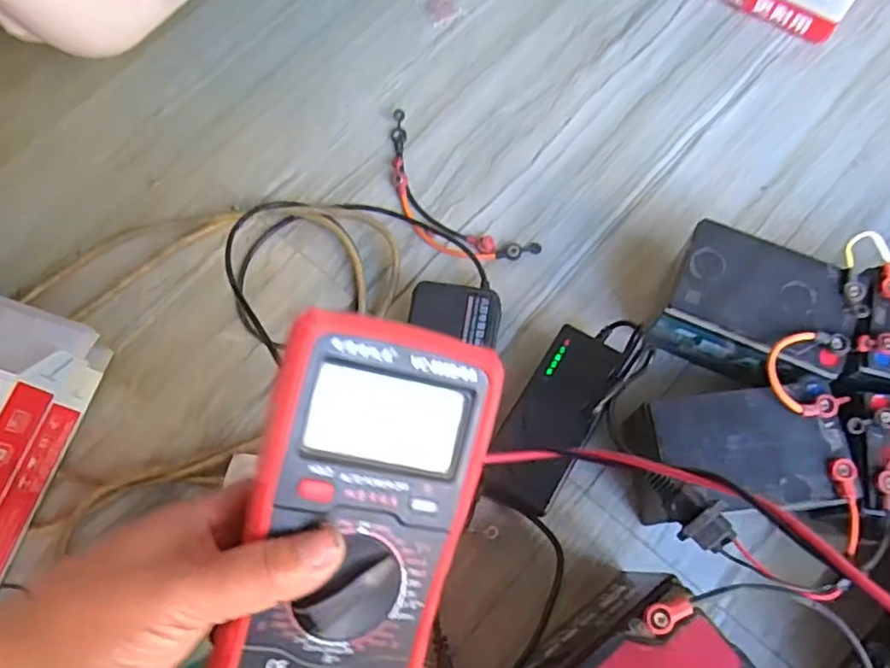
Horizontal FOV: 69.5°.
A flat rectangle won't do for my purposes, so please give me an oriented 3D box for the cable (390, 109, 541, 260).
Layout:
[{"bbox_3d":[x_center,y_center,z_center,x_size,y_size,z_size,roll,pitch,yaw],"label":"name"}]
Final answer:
[{"bbox_3d":[-0.008,-0.146,0.690,0.083,0.012,0.227,-40,73,-11],"label":"cable"}]

